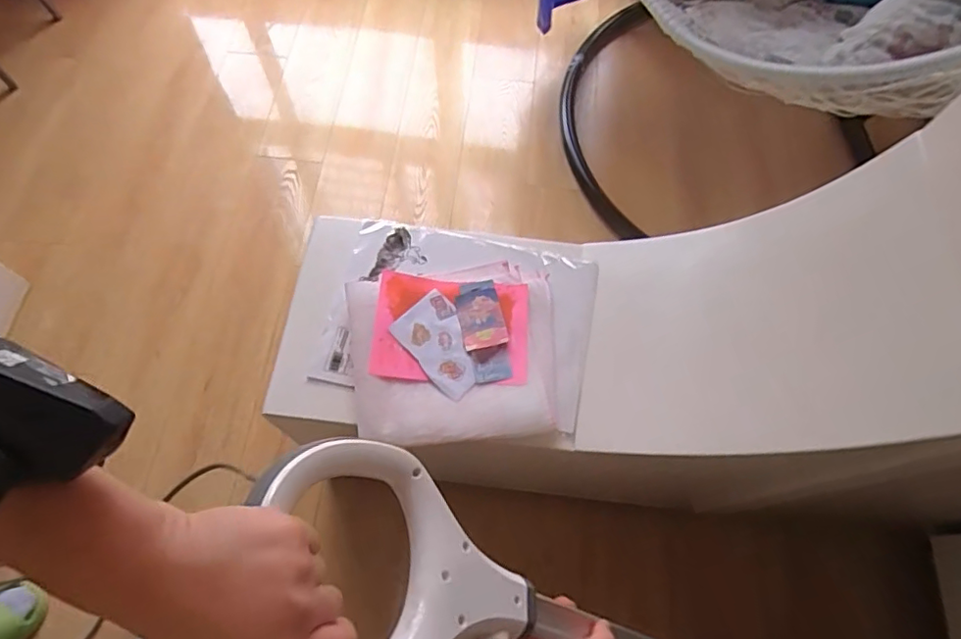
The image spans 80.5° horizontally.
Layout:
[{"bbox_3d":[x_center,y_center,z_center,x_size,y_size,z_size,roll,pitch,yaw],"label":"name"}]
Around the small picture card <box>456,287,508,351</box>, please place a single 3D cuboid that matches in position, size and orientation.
[{"bbox_3d":[0.000,-0.002,0.775,0.059,0.004,0.084,-14,69,-1],"label":"small picture card"}]

